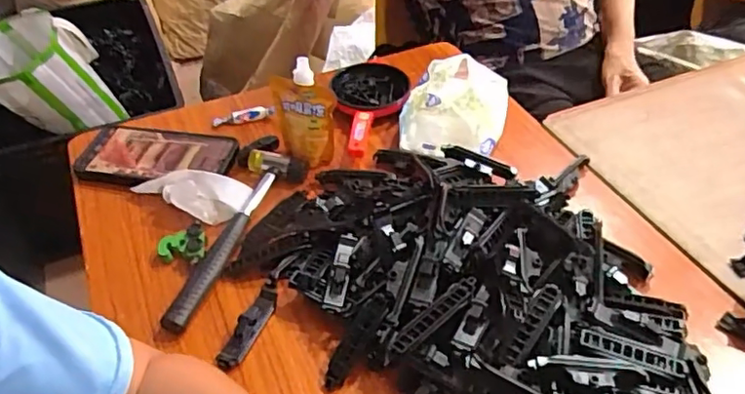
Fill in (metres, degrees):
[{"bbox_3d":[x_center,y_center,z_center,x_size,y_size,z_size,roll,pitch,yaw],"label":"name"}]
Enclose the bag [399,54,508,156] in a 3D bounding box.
[{"bbox_3d":[0.089,-0.103,0.649,0.108,0.057,0.130,12,45,12],"label":"bag"}]

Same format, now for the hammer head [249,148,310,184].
[{"bbox_3d":[-0.098,-0.034,0.616,0.064,0.019,0.027,14,43,-1],"label":"hammer head"}]

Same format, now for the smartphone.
[{"bbox_3d":[-0.233,-0.041,0.631,0.167,0.015,0.084,9,45,11],"label":"smartphone"}]

